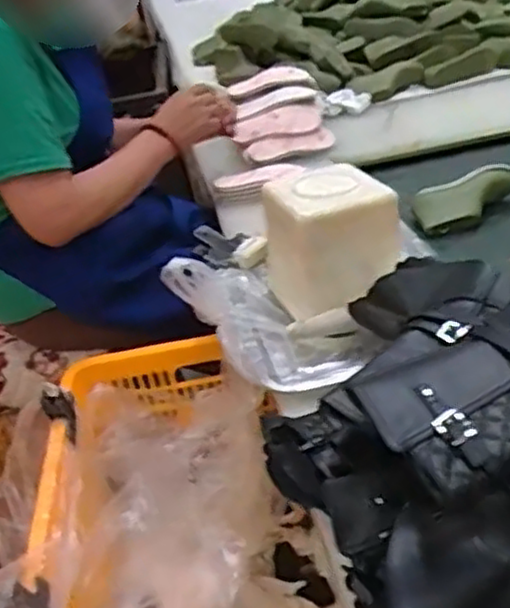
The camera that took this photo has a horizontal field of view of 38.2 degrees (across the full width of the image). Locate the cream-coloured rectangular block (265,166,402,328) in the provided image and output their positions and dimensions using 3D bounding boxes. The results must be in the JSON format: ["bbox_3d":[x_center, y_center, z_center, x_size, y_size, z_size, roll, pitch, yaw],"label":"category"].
[{"bbox_3d":[0.094,-0.074,0.940,0.143,0.163,0.131,-17,34,-9],"label":"cream-coloured rectangular block"}]

